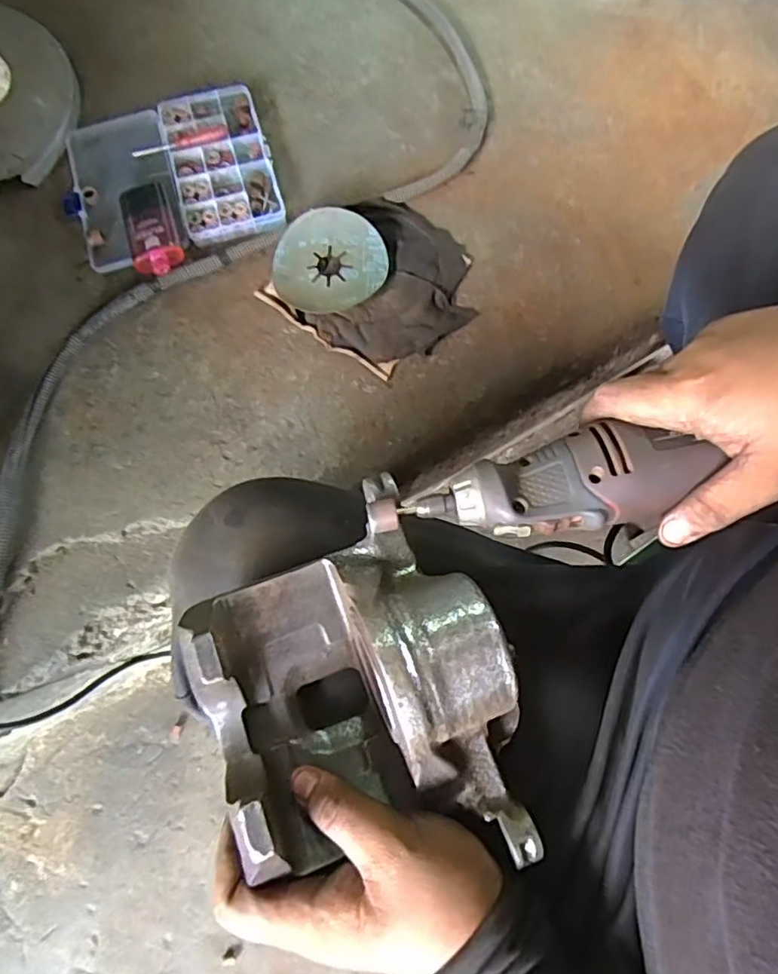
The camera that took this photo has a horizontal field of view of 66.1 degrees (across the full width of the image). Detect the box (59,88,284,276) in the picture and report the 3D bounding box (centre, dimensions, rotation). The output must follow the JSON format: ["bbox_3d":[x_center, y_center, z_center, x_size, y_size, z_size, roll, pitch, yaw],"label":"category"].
[{"bbox_3d":[-0.219,-0.309,0.603,0.200,0.031,0.206,-16,74,-4],"label":"box"}]

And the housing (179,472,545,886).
[{"bbox_3d":[-0.013,0.088,0.255,0.126,0.063,0.155,-25,75,-7],"label":"housing"}]

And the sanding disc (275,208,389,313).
[{"bbox_3d":[-0.057,-0.217,0.579,0.110,0.032,0.099,-13,74,-3],"label":"sanding disc"}]

